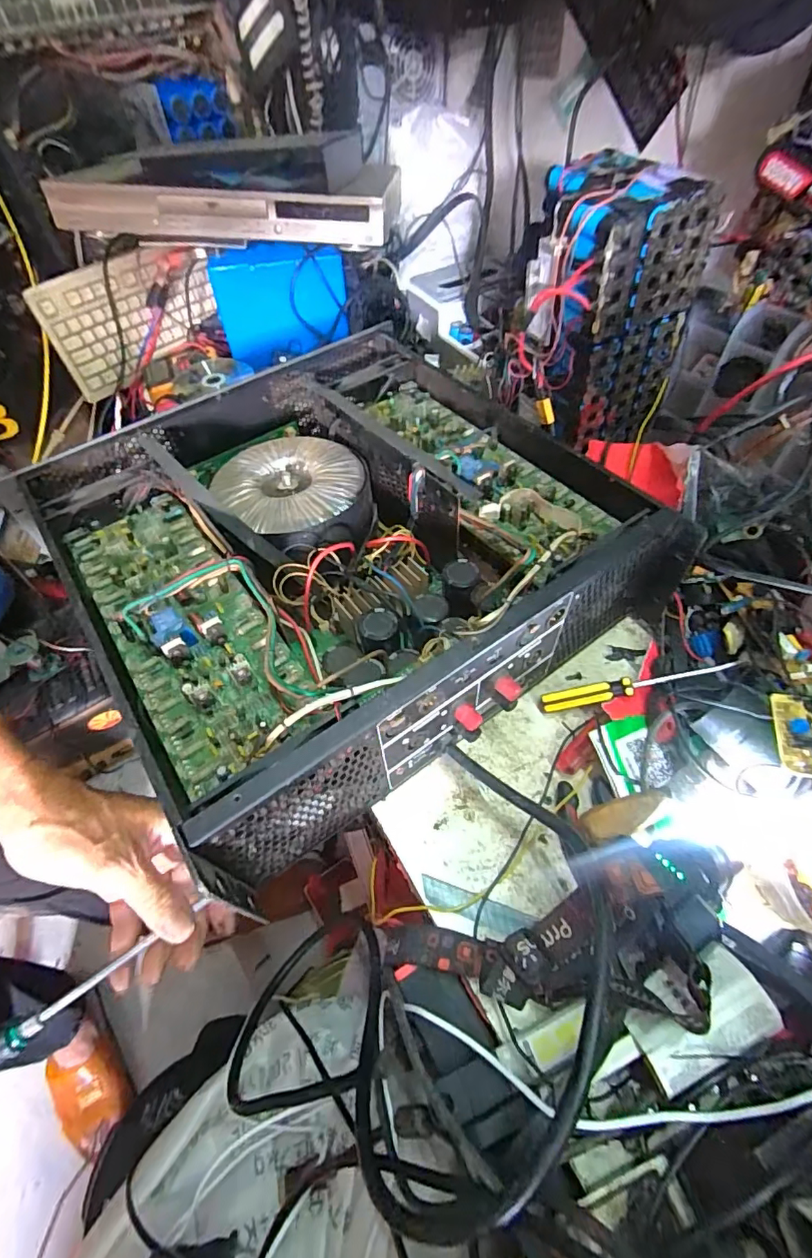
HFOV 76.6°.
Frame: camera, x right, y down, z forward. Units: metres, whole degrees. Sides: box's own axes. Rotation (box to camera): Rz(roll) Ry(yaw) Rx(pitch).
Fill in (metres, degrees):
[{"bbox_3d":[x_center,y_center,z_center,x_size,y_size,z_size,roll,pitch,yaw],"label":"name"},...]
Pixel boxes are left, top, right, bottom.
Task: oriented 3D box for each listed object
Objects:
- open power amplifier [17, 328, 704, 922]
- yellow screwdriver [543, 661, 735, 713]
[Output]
[{"bbox_3d":[-0.069,-0.086,0.502,0.427,0.117,0.455,-31,57,-19],"label":"open power amplifier"},{"bbox_3d":[0.198,0.051,0.446,0.159,0.016,0.016,-13,52,10],"label":"yellow screwdriver"}]

